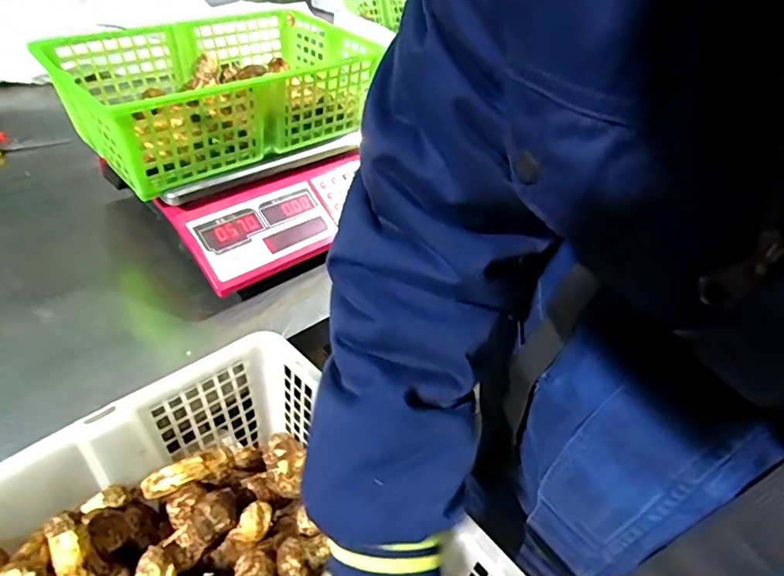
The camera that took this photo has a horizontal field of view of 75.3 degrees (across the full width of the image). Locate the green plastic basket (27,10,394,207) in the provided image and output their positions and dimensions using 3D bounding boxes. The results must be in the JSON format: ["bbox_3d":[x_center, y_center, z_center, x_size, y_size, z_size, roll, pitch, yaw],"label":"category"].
[{"bbox_3d":[-0.197,-0.241,0.613,0.212,0.098,0.340,35,48,29],"label":"green plastic basket"}]

